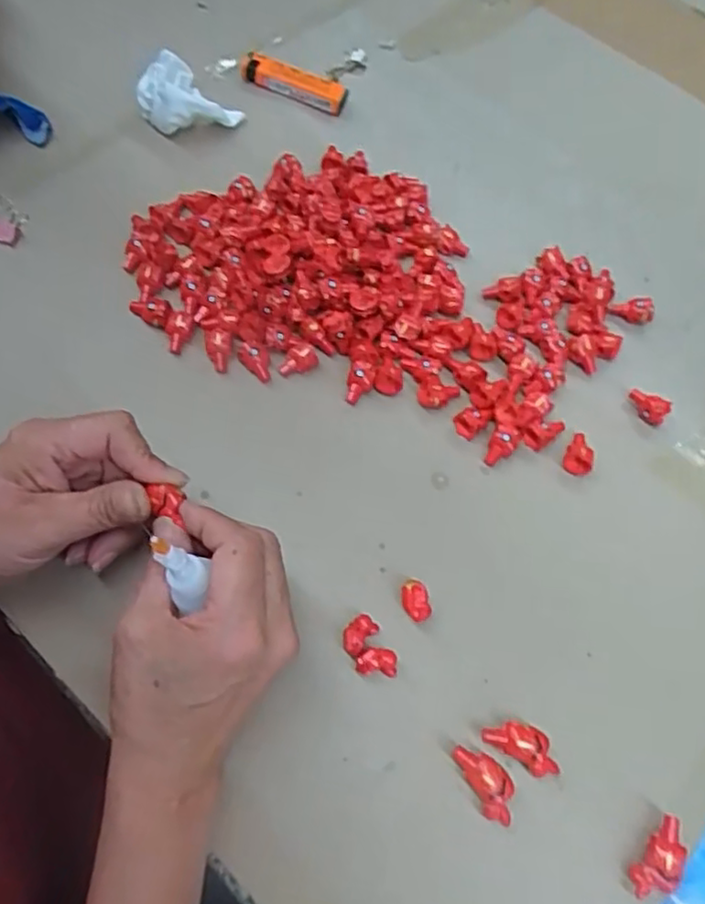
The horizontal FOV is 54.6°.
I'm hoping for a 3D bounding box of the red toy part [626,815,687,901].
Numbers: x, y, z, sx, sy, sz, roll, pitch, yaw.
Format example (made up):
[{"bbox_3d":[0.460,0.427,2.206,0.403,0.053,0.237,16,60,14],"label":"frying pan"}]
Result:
[{"bbox_3d":[0.143,0.190,0.317,0.016,0.014,0.037,37,69,14],"label":"red toy part"}]

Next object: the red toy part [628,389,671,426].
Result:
[{"bbox_3d":[0.184,-0.029,0.425,0.026,0.017,0.013,39,69,14],"label":"red toy part"}]

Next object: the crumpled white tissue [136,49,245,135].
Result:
[{"bbox_3d":[-0.118,-0.246,0.477,0.064,0.033,0.041,31,67,11],"label":"crumpled white tissue"}]

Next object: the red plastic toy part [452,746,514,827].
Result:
[{"bbox_3d":[0.065,0.157,0.327,0.018,0.014,0.038,-25,69,-14],"label":"red plastic toy part"}]

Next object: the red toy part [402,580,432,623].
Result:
[{"bbox_3d":[0.033,0.079,0.358,0.015,0.015,0.019,-6,65,-6],"label":"red toy part"}]

